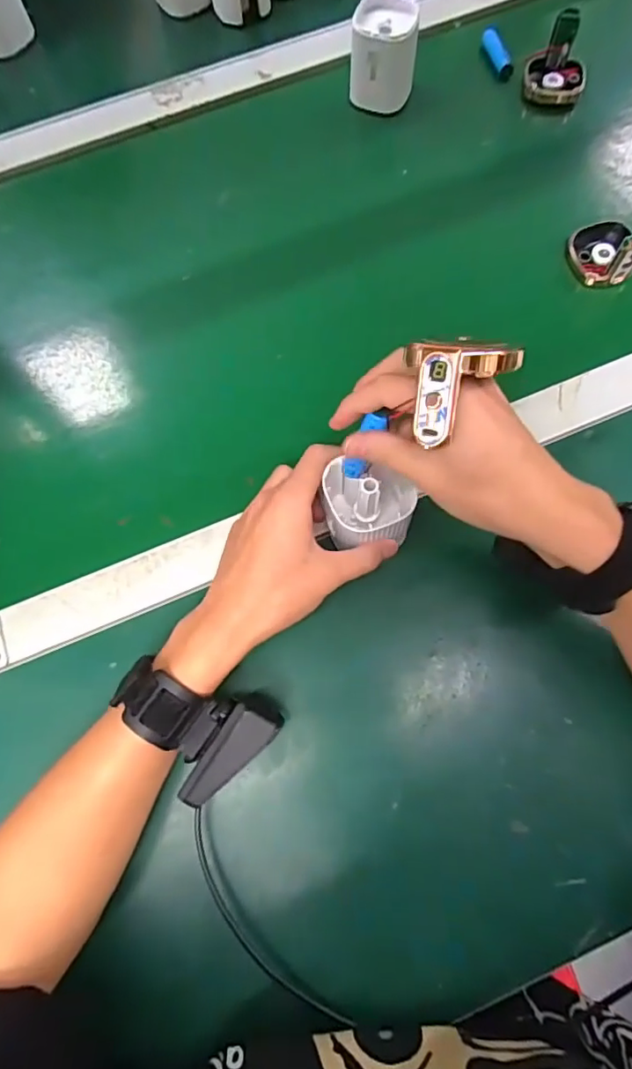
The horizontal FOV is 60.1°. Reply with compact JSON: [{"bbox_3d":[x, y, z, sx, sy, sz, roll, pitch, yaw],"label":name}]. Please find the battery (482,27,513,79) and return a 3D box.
[{"bbox_3d":[0.177,-0.468,0.533,0.017,0.017,0.054,-12,73,-2],"label":"battery"}]

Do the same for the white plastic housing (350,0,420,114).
[{"bbox_3d":[0.062,-0.438,0.501,0.058,0.066,0.061,5,73,3],"label":"white plastic housing"}]

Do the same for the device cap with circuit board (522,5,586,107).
[{"bbox_3d":[0.226,-0.440,0.507,0.058,0.049,0.051,16,74,6],"label":"device cap with circuit board"}]

